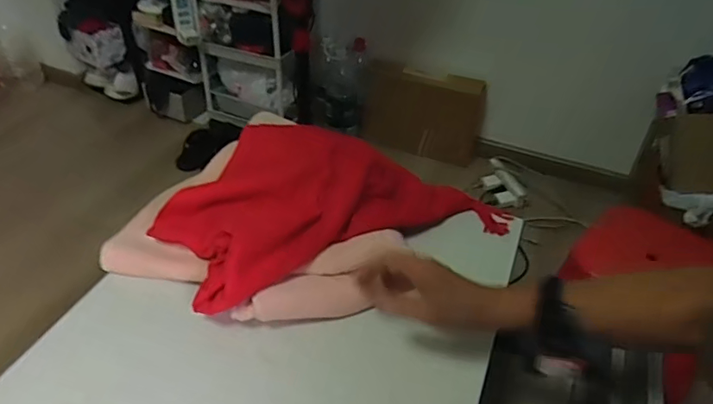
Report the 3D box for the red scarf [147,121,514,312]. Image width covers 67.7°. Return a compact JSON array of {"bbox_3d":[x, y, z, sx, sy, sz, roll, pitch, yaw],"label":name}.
[{"bbox_3d":[-0.035,-0.016,0.735,0.437,0.114,0.219,-17,43,-22],"label":"red scarf"}]

